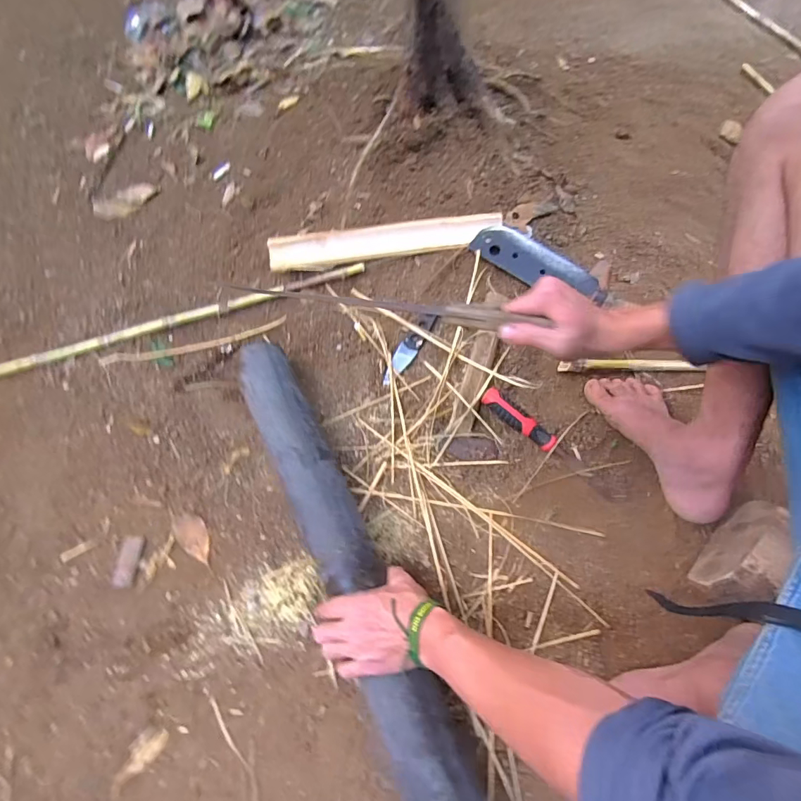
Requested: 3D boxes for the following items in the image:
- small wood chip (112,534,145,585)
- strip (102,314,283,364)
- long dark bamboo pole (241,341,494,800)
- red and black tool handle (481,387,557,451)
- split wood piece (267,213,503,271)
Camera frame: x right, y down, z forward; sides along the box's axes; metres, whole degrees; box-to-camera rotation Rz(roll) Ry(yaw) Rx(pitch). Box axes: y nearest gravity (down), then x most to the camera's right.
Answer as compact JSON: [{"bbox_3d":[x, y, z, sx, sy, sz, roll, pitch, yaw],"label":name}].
[{"bbox_3d":[-0.382,0.224,0.610,0.030,0.004,0.066,2,66,2],"label":"small wood chip"},{"bbox_3d":[-0.335,-0.095,0.718,0.296,0.021,0.018,-13,67,-5],"label":"strip"},{"bbox_3d":[0.064,0.441,0.424,0.082,0.064,1.244,-24,69,-8],"label":"long dark bamboo pole"},{"bbox_3d":[0.175,0.026,0.644,0.120,0.030,0.032,34,71,15],"label":"red and black tool handle"},{"bbox_3d":[-0.025,-0.266,0.737,0.381,0.040,0.058,-9,66,-3],"label":"split wood piece"}]

